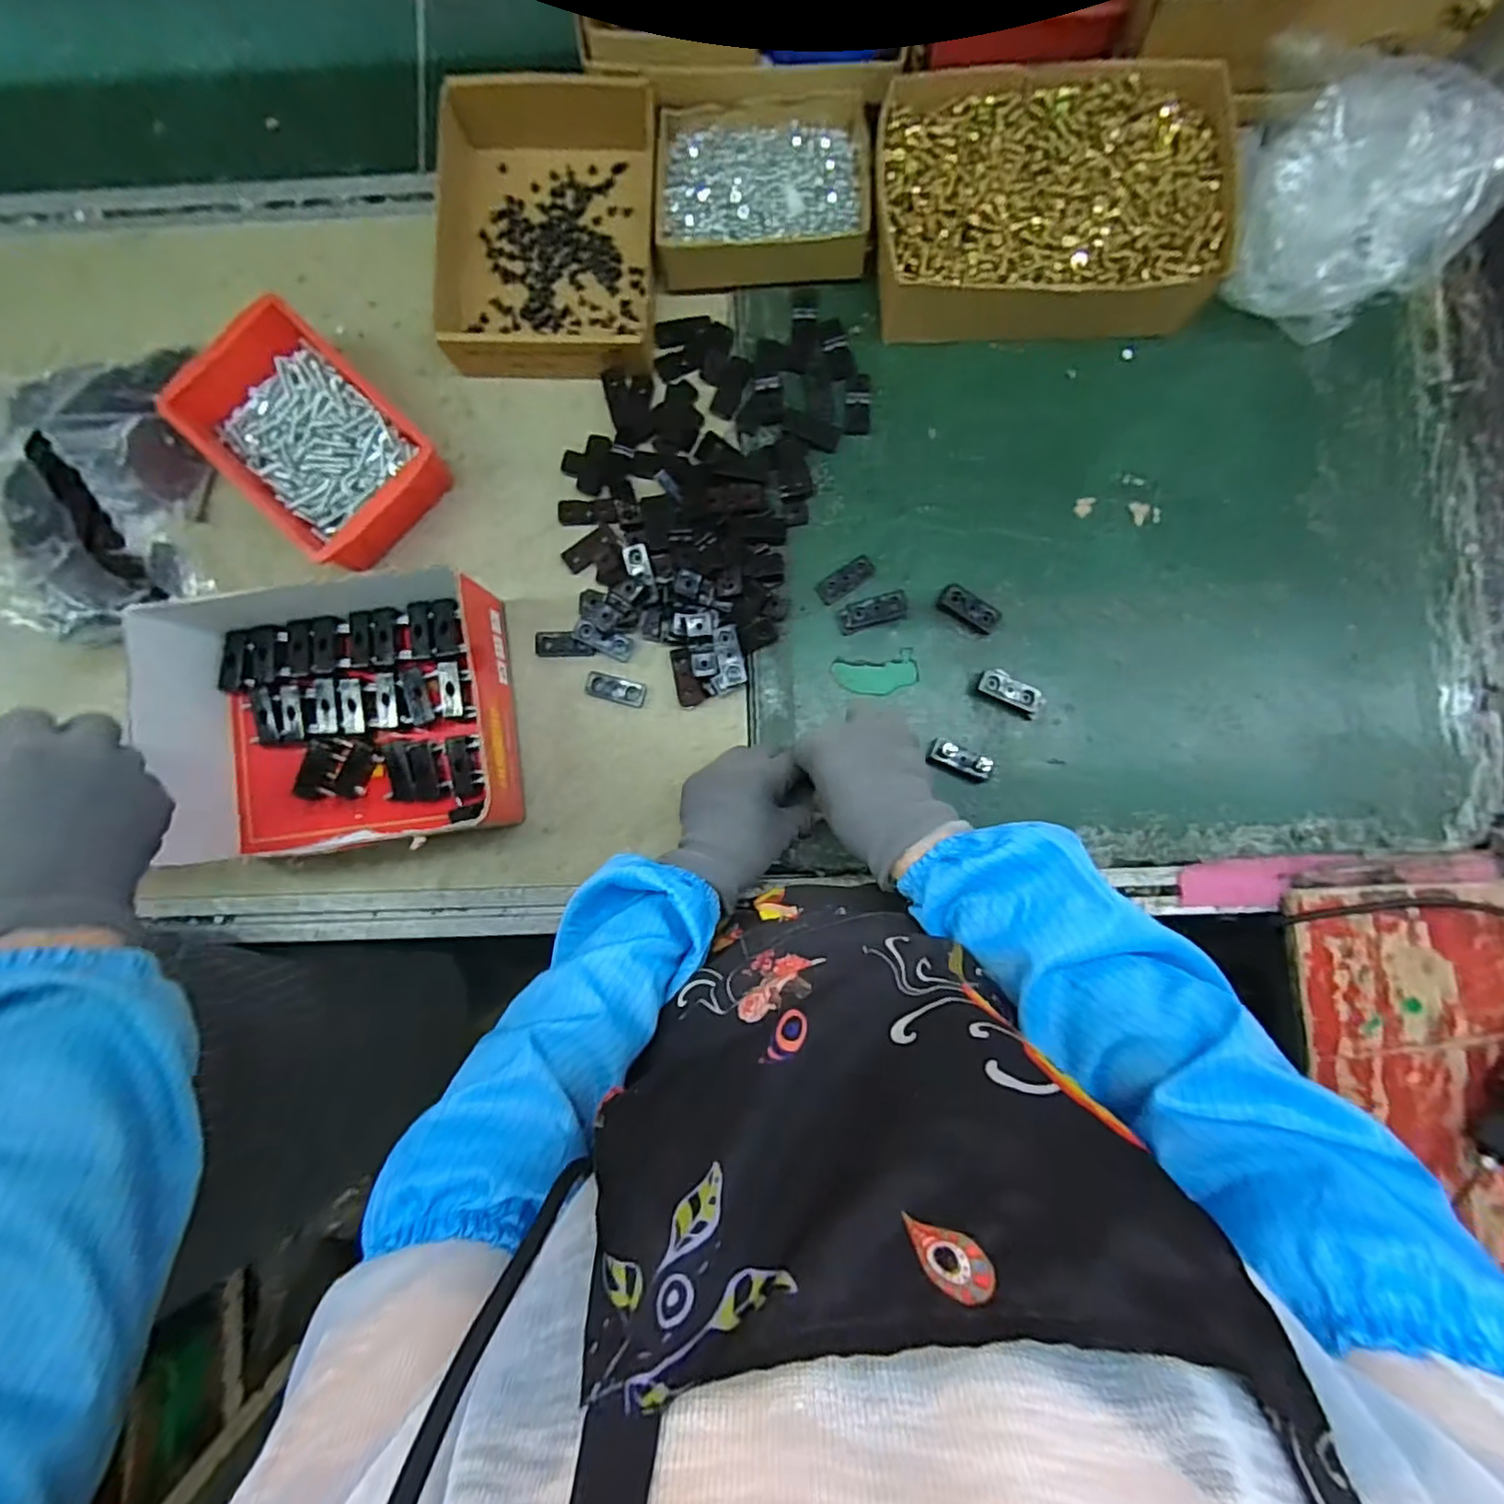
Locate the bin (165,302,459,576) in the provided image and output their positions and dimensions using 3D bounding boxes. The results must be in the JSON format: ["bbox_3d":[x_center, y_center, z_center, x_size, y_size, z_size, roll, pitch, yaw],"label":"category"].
[{"bbox_3d":[-0.366,-0.259,0.555,0.201,0.059,0.133,42,89,4],"label":"bin"}]

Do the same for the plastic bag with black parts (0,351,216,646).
[{"bbox_3d":[-0.539,-0.214,0.537,0.155,0.086,0.229,-9,86,2],"label":"plastic bag with black parts"}]

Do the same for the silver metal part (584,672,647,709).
[{"bbox_3d":[-0.117,-0.054,0.562,0.052,0.004,0.021,16,87,3],"label":"silver metal part"}]

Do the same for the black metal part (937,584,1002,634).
[{"bbox_3d":[0.180,-0.119,0.543,0.052,0.020,0.020,32,88,4],"label":"black metal part"}]

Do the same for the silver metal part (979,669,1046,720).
[{"bbox_3d":[0.211,-0.048,0.538,0.051,0.017,0.024,31,88,4],"label":"silver metal part"}]

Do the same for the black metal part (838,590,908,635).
[{"bbox_3d":[0.102,-0.117,0.547,0.058,0.017,0.021,-17,86,1],"label":"black metal part"}]

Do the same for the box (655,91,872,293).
[{"bbox_3d":[0.009,-0.475,0.561,0.175,0.041,0.140,-1,87,2],"label":"box"}]

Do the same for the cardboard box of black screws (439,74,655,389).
[{"bbox_3d":[-0.173,-0.441,0.561,0.183,0.047,0.246,1,87,3],"label":"cardboard box of black screws"}]

